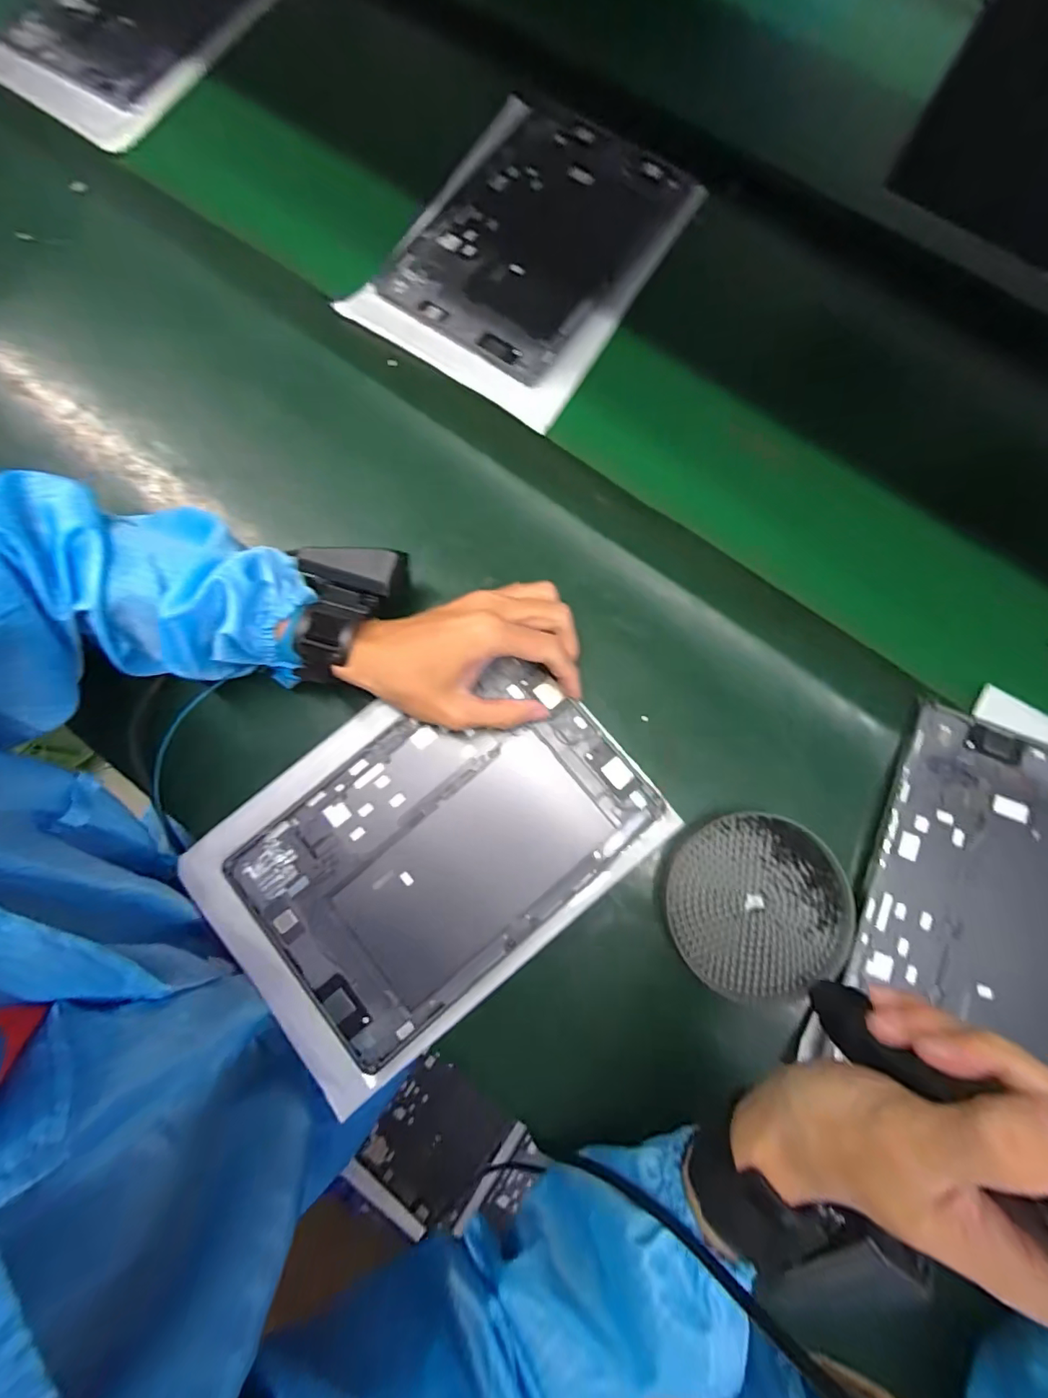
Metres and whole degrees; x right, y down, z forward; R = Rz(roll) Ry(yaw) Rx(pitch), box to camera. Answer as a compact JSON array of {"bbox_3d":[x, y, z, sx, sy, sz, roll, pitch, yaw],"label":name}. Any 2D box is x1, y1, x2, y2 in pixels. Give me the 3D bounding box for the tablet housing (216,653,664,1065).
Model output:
[{"bbox_3d":[-0.053,0.095,0.353,0.252,0.012,0.163,-40,80,-7],"label":"tablet housing"}]

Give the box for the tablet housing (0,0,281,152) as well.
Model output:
[{"bbox_3d":[-0.369,-0.672,0.509,0.217,0.014,0.289,36,80,6],"label":"tablet housing"}]

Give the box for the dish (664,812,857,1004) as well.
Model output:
[{"bbox_3d":[0.151,0.131,0.334,0.112,0.014,0.109,0,79,-1],"label":"dish"}]

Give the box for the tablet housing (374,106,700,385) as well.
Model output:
[{"bbox_3d":[0.014,-0.397,0.448,0.184,0.008,0.253,33,80,7],"label":"tablet housing"}]

